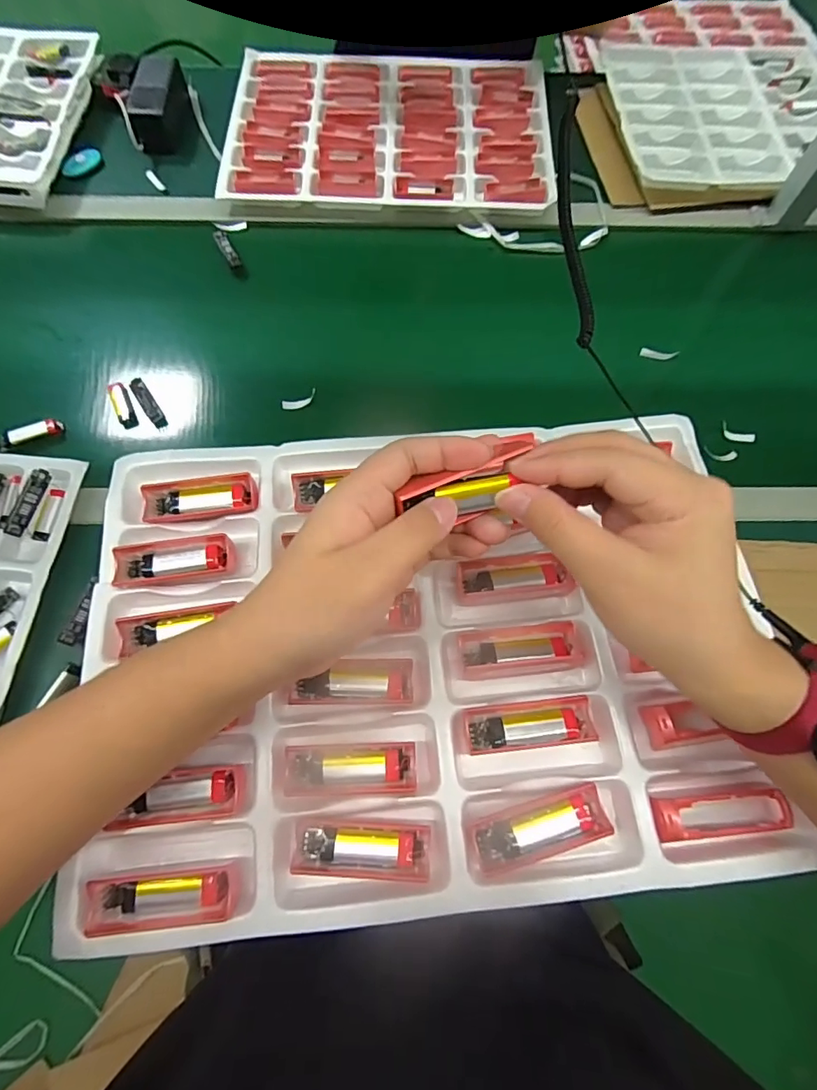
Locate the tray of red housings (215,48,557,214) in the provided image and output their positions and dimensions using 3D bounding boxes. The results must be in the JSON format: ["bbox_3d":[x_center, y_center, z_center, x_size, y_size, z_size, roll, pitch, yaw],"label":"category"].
[{"bbox_3d":[-0.026,-0.612,0.731,0.451,0.031,0.319,2,70,-1],"label":"tray of red housings"}]

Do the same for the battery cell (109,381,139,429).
[{"bbox_3d":[-0.328,-0.162,0.571,0.015,0.019,0.061,-23,73,-10],"label":"battery cell"}]

